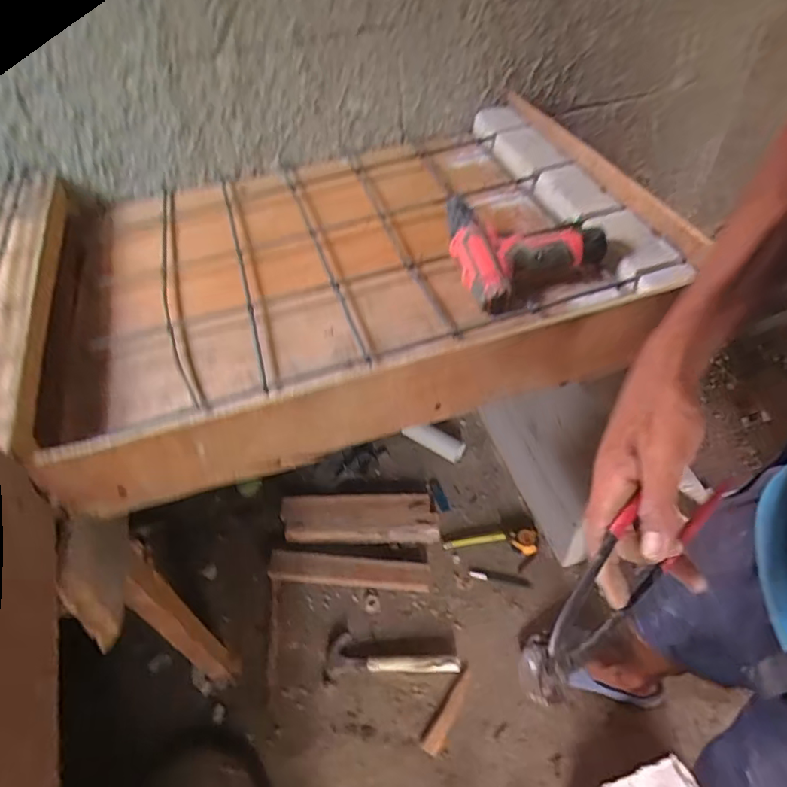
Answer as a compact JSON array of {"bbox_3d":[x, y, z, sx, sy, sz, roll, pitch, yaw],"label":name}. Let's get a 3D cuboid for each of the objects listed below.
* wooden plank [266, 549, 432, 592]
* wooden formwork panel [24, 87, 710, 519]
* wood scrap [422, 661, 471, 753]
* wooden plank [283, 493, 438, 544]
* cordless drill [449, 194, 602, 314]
[{"bbox_3d":[-0.103,0.417,1.286,0.367,0.055,0.061,2,50,6],"label":"wooden plank"},{"bbox_3d":[-0.059,-0.215,0.811,0.800,0.111,0.620,-16,49,-7],"label":"wooden formwork panel"},{"bbox_3d":[0.116,0.645,1.109,0.037,0.009,0.173,25,63,27],"label":"wood scrap"},{"bbox_3d":[-0.085,0.316,1.374,0.392,0.038,0.130,-3,49,2],"label":"wooden plank"},{"bbox_3d":[0.174,-0.199,0.724,0.188,0.053,0.178,-13,49,-5],"label":"cordless drill"}]

